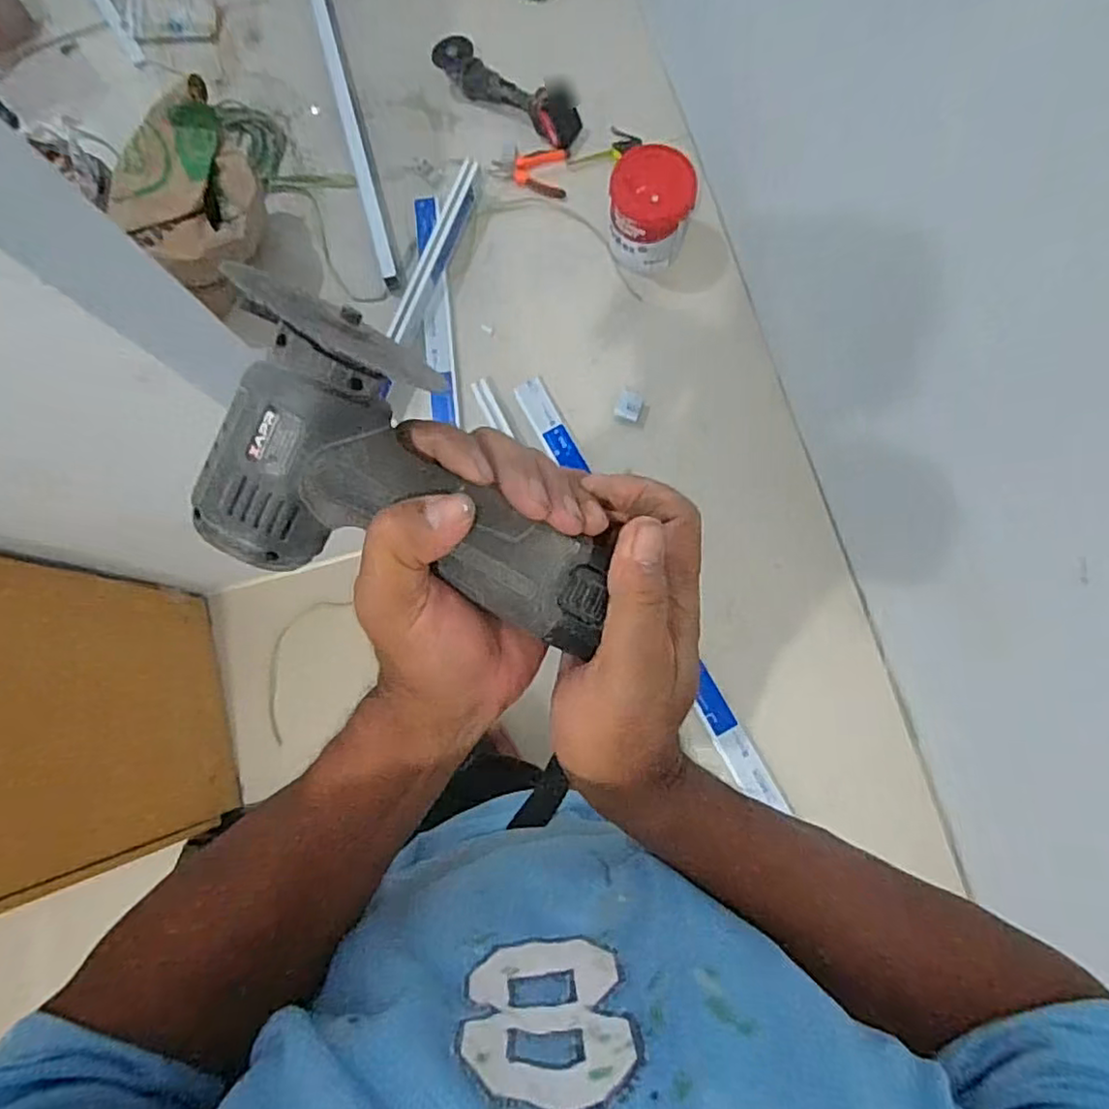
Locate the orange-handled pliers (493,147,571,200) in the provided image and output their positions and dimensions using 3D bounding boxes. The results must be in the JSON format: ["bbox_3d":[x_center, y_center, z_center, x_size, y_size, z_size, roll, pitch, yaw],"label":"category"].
[{"bbox_3d":[-0.046,-0.927,1.548,0.197,0.030,0.110,27,82,13],"label":"orange-handled pliers"}]

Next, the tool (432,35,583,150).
[{"bbox_3d":[-0.114,-1.091,1.520,0.392,0.084,0.087,29,83,6],"label":"tool"}]

